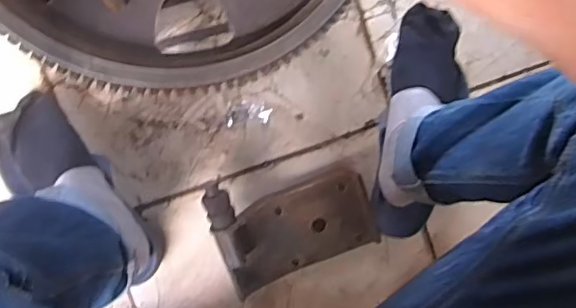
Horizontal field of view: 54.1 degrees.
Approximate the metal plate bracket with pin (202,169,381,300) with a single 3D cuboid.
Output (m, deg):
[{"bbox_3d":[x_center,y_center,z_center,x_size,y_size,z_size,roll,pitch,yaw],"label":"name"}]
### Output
[{"bbox_3d":[0.009,0.089,0.732,0.207,0.059,0.153,-15,98,-6],"label":"metal plate bracket with pin"}]

